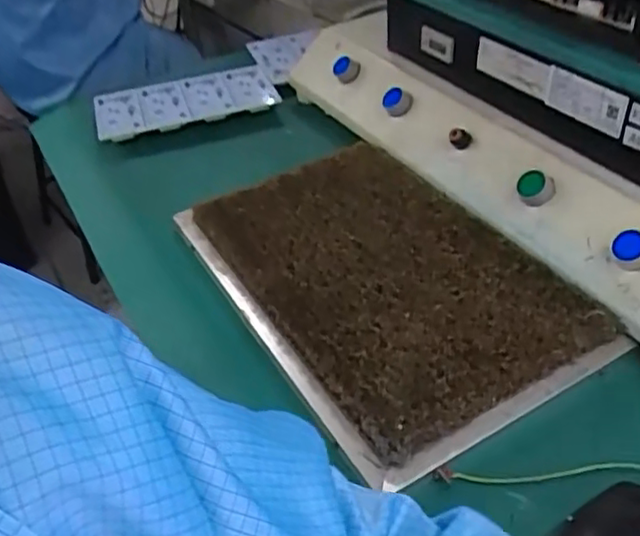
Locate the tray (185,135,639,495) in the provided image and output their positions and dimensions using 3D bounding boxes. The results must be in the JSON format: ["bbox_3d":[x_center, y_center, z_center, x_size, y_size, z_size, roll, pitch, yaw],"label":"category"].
[{"bbox_3d":[0.047,0.001,0.547,0.216,0.024,0.337,-22,43,-22],"label":"tray"}]

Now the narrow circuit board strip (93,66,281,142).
[{"bbox_3d":[-0.169,-0.209,0.820,0.218,0.017,0.124,-13,40,-12],"label":"narrow circuit board strip"}]

